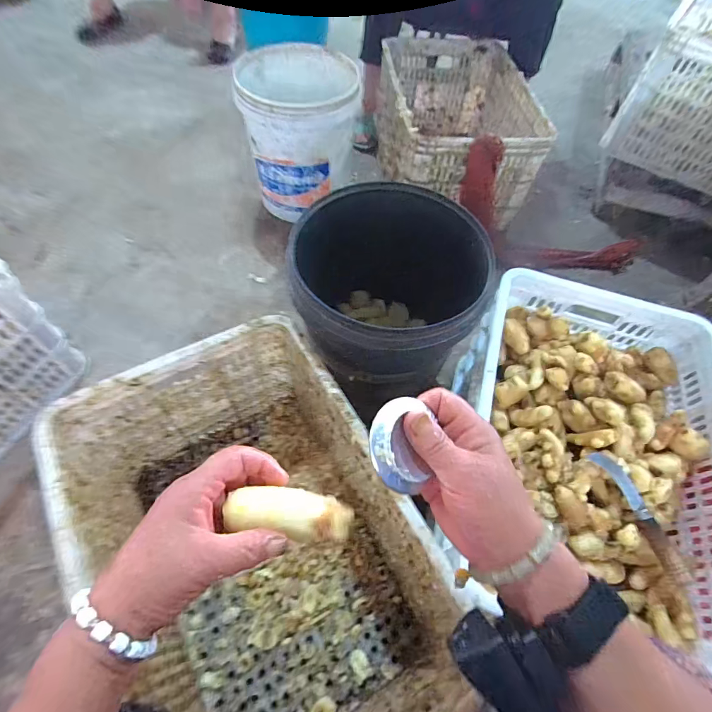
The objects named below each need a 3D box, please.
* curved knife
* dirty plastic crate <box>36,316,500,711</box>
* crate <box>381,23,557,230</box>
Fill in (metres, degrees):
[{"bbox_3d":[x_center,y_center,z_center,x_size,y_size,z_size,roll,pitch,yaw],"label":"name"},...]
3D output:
[{"bbox_3d":[0.383,0.213,0.538,0.023,0.039,0.182,-20,62,-17],"label":"curved knife"},{"bbox_3d":[-0.133,0.263,0.571,0.352,0.280,0.519,-26,64,-18],"label":"dirty plastic crate"},{"bbox_3d":[0.257,-0.639,1.113,0.345,0.242,0.539,-1,58,-6],"label":"crate"}]

